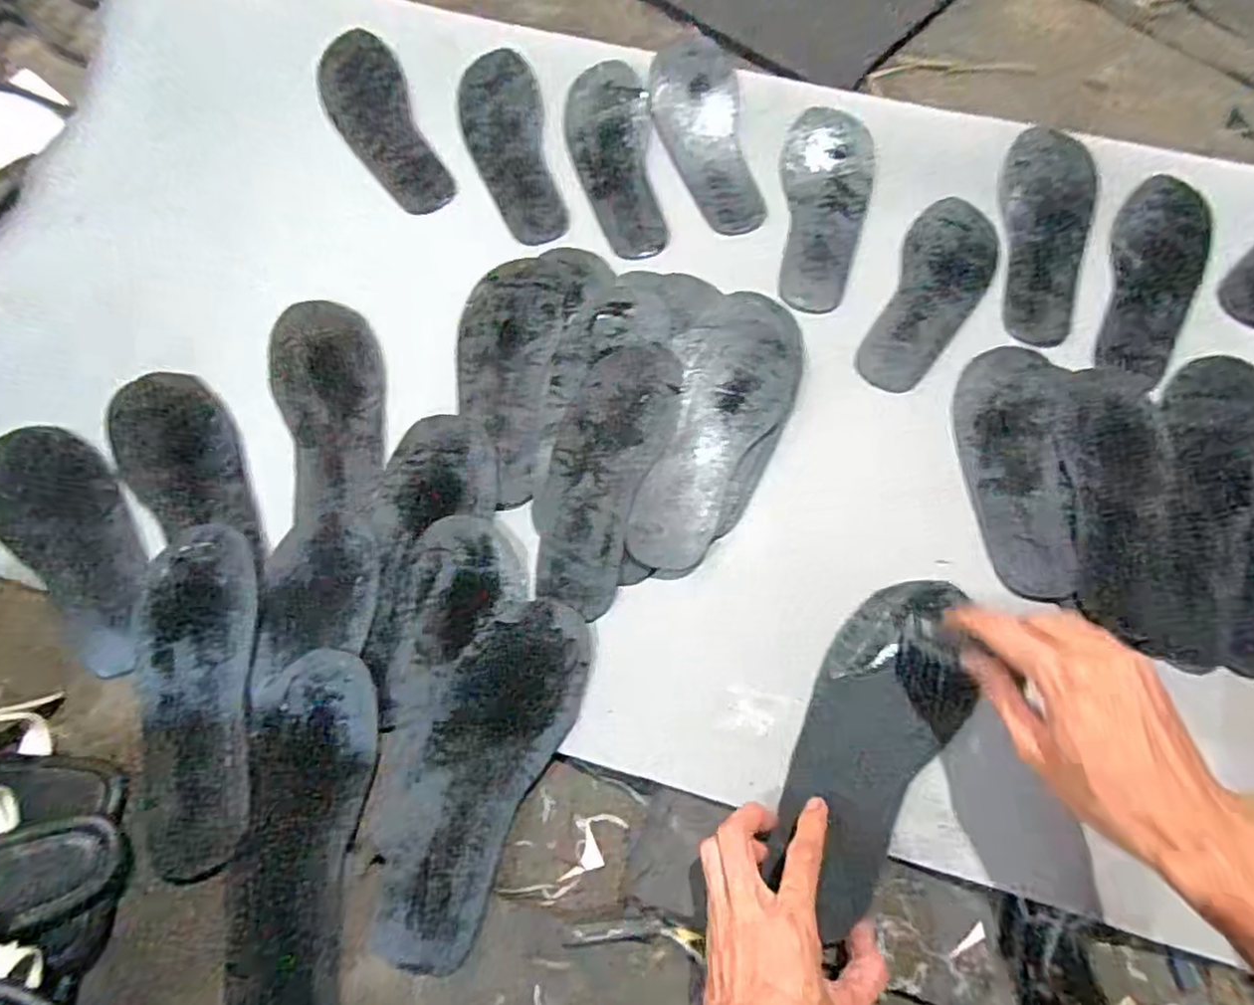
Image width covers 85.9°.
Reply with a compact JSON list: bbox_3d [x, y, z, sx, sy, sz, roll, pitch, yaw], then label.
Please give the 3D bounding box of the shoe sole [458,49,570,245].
[{"bbox_3d":[-0.120,-0.374,0.719,0.085,0.020,0.220,-16,83,-5],"label":"shoe sole"}]

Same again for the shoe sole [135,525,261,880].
[{"bbox_3d":[-0.338,0.143,0.524,0.092,0.009,0.258,-6,70,-1],"label":"shoe sole"}]

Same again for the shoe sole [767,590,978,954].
[{"bbox_3d":[0.177,0.166,0.477,0.096,0.019,0.240,22,75,9],"label":"shoe sole"}]

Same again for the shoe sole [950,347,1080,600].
[{"bbox_3d":[0.331,-0.032,0.577,0.090,0.012,0.237,7,64,9],"label":"shoe sole"}]

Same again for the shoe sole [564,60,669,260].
[{"bbox_3d":[-0.013,-0.360,0.709,0.088,0.010,0.234,-7,78,-1],"label":"shoe sole"}]

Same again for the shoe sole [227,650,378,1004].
[{"bbox_3d":[-0.237,0.249,0.490,0.088,0.012,0.264,-2,70,0],"label":"shoe sole"}]

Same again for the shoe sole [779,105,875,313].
[{"bbox_3d":[0.203,-0.296,0.681,0.090,0.010,0.225,3,78,2],"label":"shoe sole"}]

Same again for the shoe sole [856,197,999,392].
[{"bbox_3d":[0.295,-0.204,0.651,0.084,0.010,0.226,26,72,10],"label":"shoe sole"}]

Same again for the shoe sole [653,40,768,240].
[{"bbox_3d":[0.080,-0.385,0.703,0.089,0.031,0.236,-8,70,-2],"label":"shoe sole"}]

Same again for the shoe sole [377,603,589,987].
[{"bbox_3d":[-0.111,0.201,0.508,0.095,0.016,0.264,21,71,9],"label":"shoe sole"}]

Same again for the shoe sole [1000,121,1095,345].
[{"bbox_3d":[0.421,-0.270,0.673,0.086,0.015,0.238,4,80,8],"label":"shoe sole"}]

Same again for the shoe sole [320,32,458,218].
[{"bbox_3d":[-0.265,-0.407,0.726,0.086,0.005,0.233,-26,82,2],"label":"shoe sole"}]

